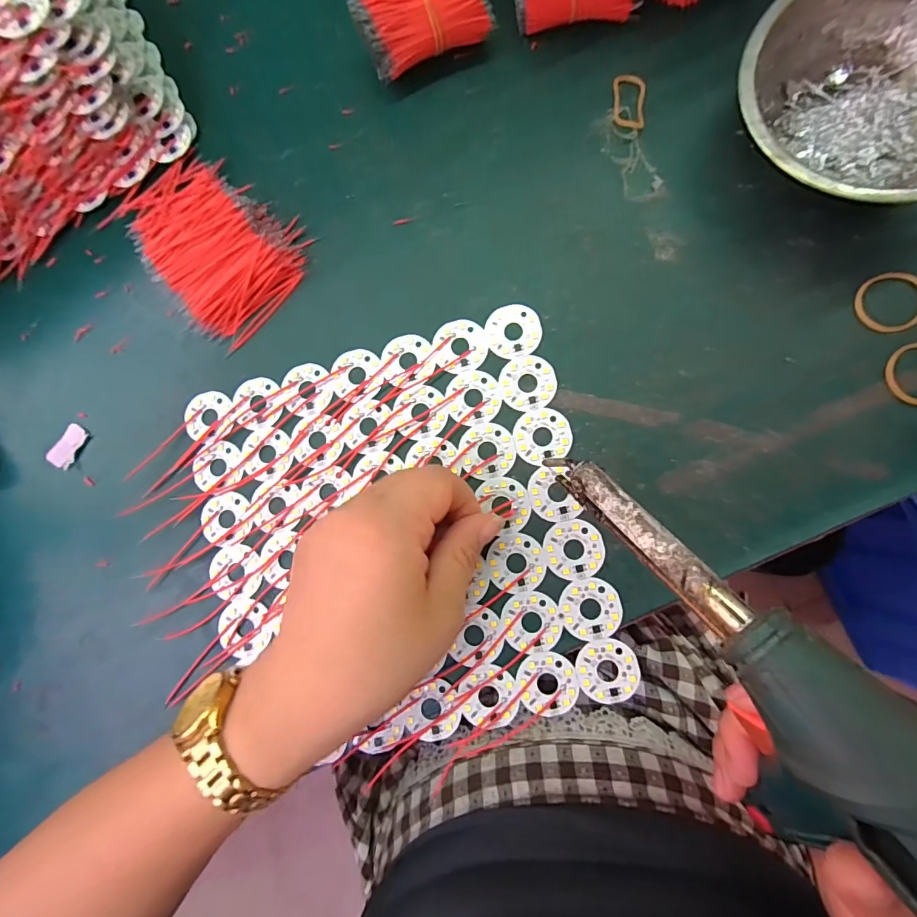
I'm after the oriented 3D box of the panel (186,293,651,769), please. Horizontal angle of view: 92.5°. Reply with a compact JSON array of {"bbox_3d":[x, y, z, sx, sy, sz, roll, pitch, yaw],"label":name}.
[{"bbox_3d":[-0.035,0.041,0.241,0.207,0.005,0.209,-15,83,5],"label":"panel"}]

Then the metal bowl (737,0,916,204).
[{"bbox_3d":[0.203,-0.175,0.216,0.125,0.044,0.122,-1,84,6],"label":"metal bowl"}]

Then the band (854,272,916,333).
[{"bbox_3d":[0.222,-0.080,0.225,0.033,0.004,0.030,-11,83,5],"label":"band"}]

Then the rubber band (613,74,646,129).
[{"bbox_3d":[0.098,-0.205,0.251,0.018,0.004,0.030,4,85,7],"label":"rubber band"}]

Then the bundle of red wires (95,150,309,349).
[{"bbox_3d":[-0.154,-0.134,0.264,0.124,0.019,0.080,39,90,8],"label":"bundle of red wires"}]

